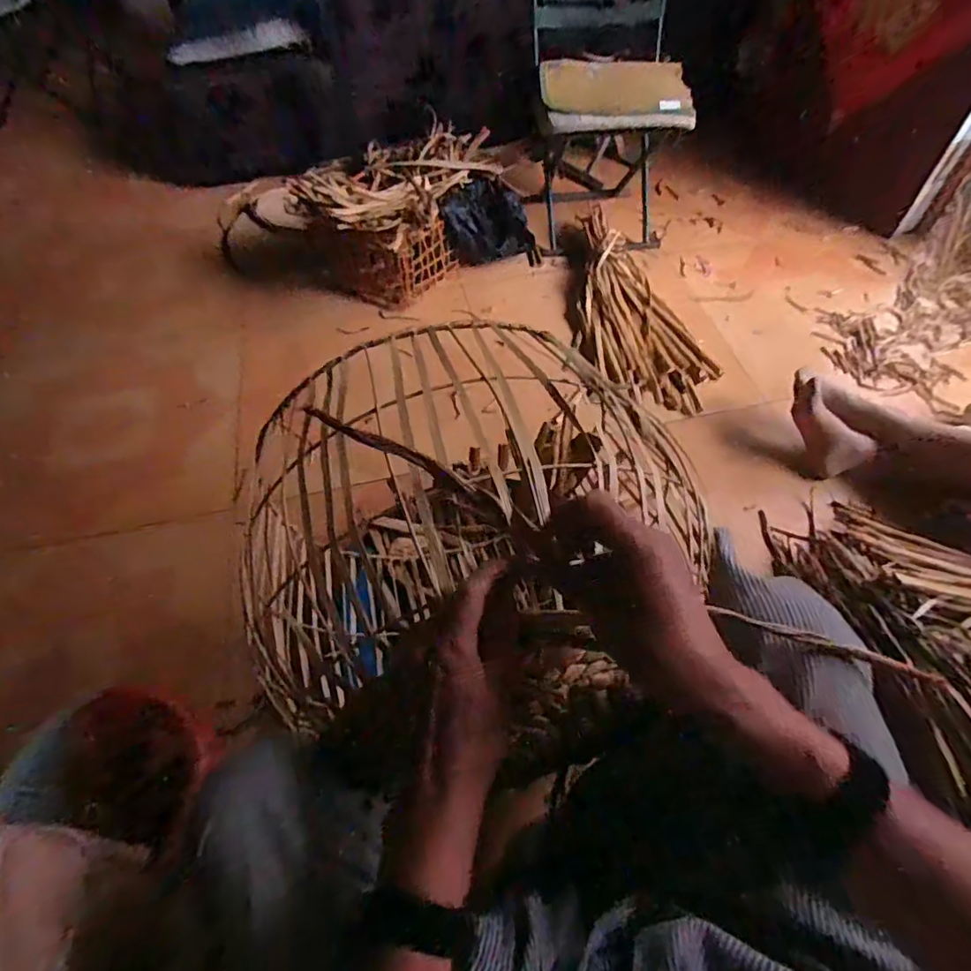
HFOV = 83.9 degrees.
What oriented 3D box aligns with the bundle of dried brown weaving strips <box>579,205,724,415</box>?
[{"bbox_3d":[0.365,-0.446,1.341,0.273,0.068,0.655,-8,58,-4],"label":"bundle of dried brown weaving strips"}]

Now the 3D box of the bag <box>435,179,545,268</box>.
[{"bbox_3d":[0.013,-0.686,1.424,0.255,0.173,0.153,-6,57,-3],"label":"bag"}]

